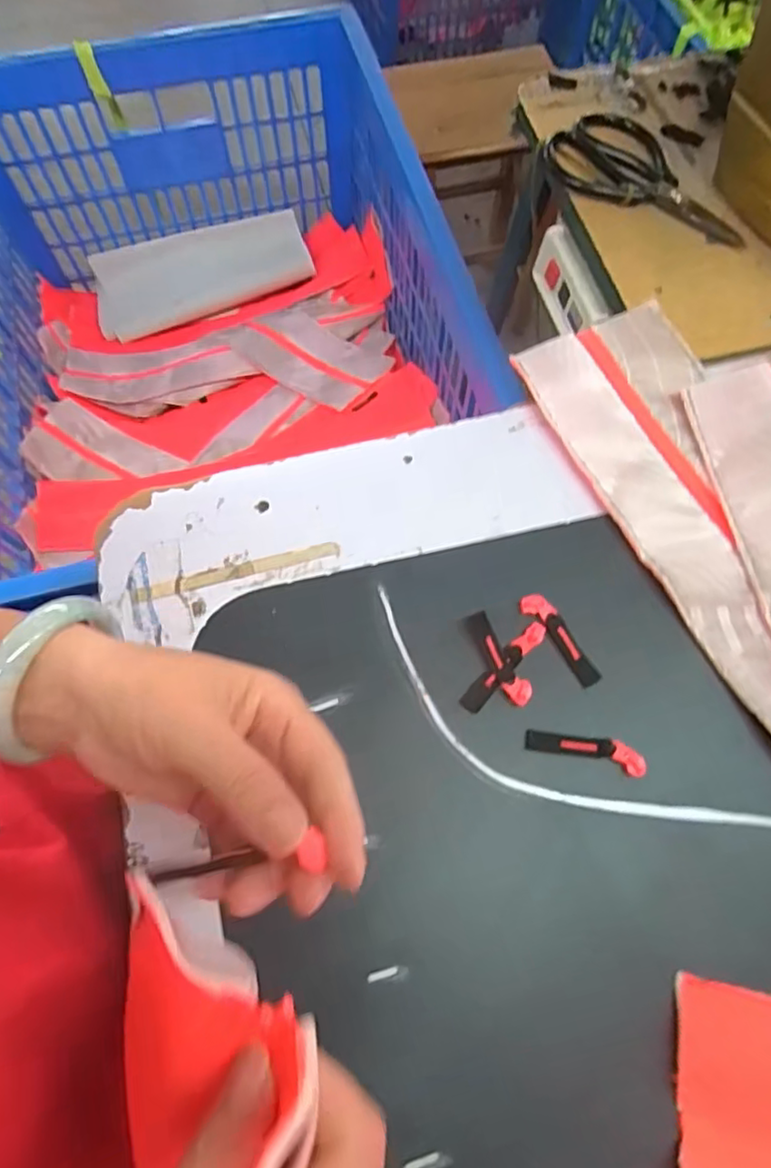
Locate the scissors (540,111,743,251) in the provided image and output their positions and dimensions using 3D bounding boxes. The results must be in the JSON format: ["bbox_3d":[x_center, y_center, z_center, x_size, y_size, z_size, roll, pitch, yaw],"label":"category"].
[{"bbox_3d":[0.224,-0.340,0.524,0.175,0.013,0.088,39,73,14],"label":"scissors"}]

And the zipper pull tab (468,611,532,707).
[{"bbox_3d":[0.068,0.045,0.375,0.014,0.008,0.060,-26,71,-10],"label":"zipper pull tab"}]

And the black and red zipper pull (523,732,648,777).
[{"bbox_3d":[0.115,0.096,0.359,0.066,0.005,0.017,11,68,4],"label":"black and red zipper pull"}]

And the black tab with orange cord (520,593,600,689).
[{"bbox_3d":[0.108,0.033,0.381,0.017,0.007,0.064,-31,72,-12],"label":"black tab with orange cord"}]

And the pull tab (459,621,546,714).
[{"bbox_3d":[0.072,0.049,0.376,0.012,0.004,0.070,42,74,15],"label":"pull tab"}]

